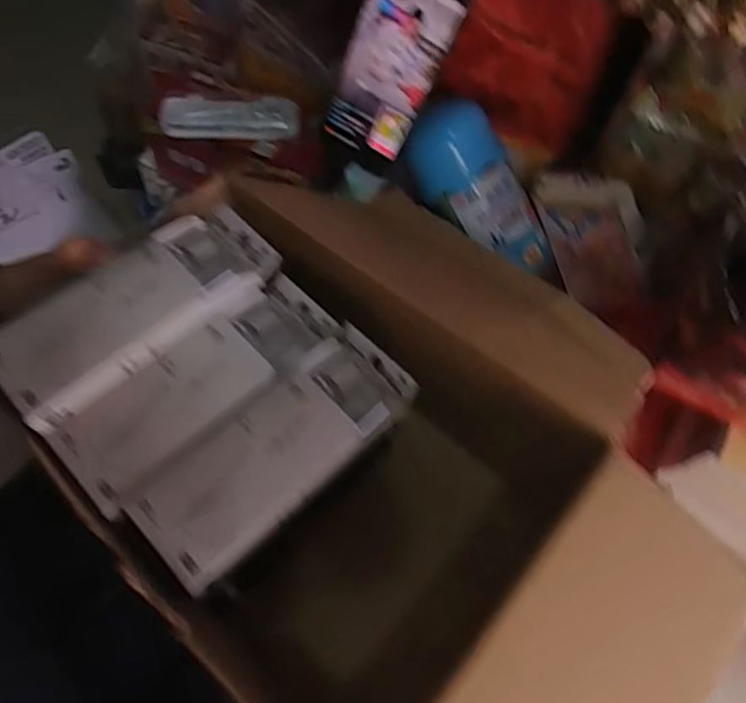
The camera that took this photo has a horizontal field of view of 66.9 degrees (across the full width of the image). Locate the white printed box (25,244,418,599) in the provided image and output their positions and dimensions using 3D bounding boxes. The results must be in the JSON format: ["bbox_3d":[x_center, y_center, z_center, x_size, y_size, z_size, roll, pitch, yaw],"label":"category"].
[{"bbox_3d":[-0.088,0.015,0.301,0.151,0.031,0.058,-41,74,-18],"label":"white printed box"}]

